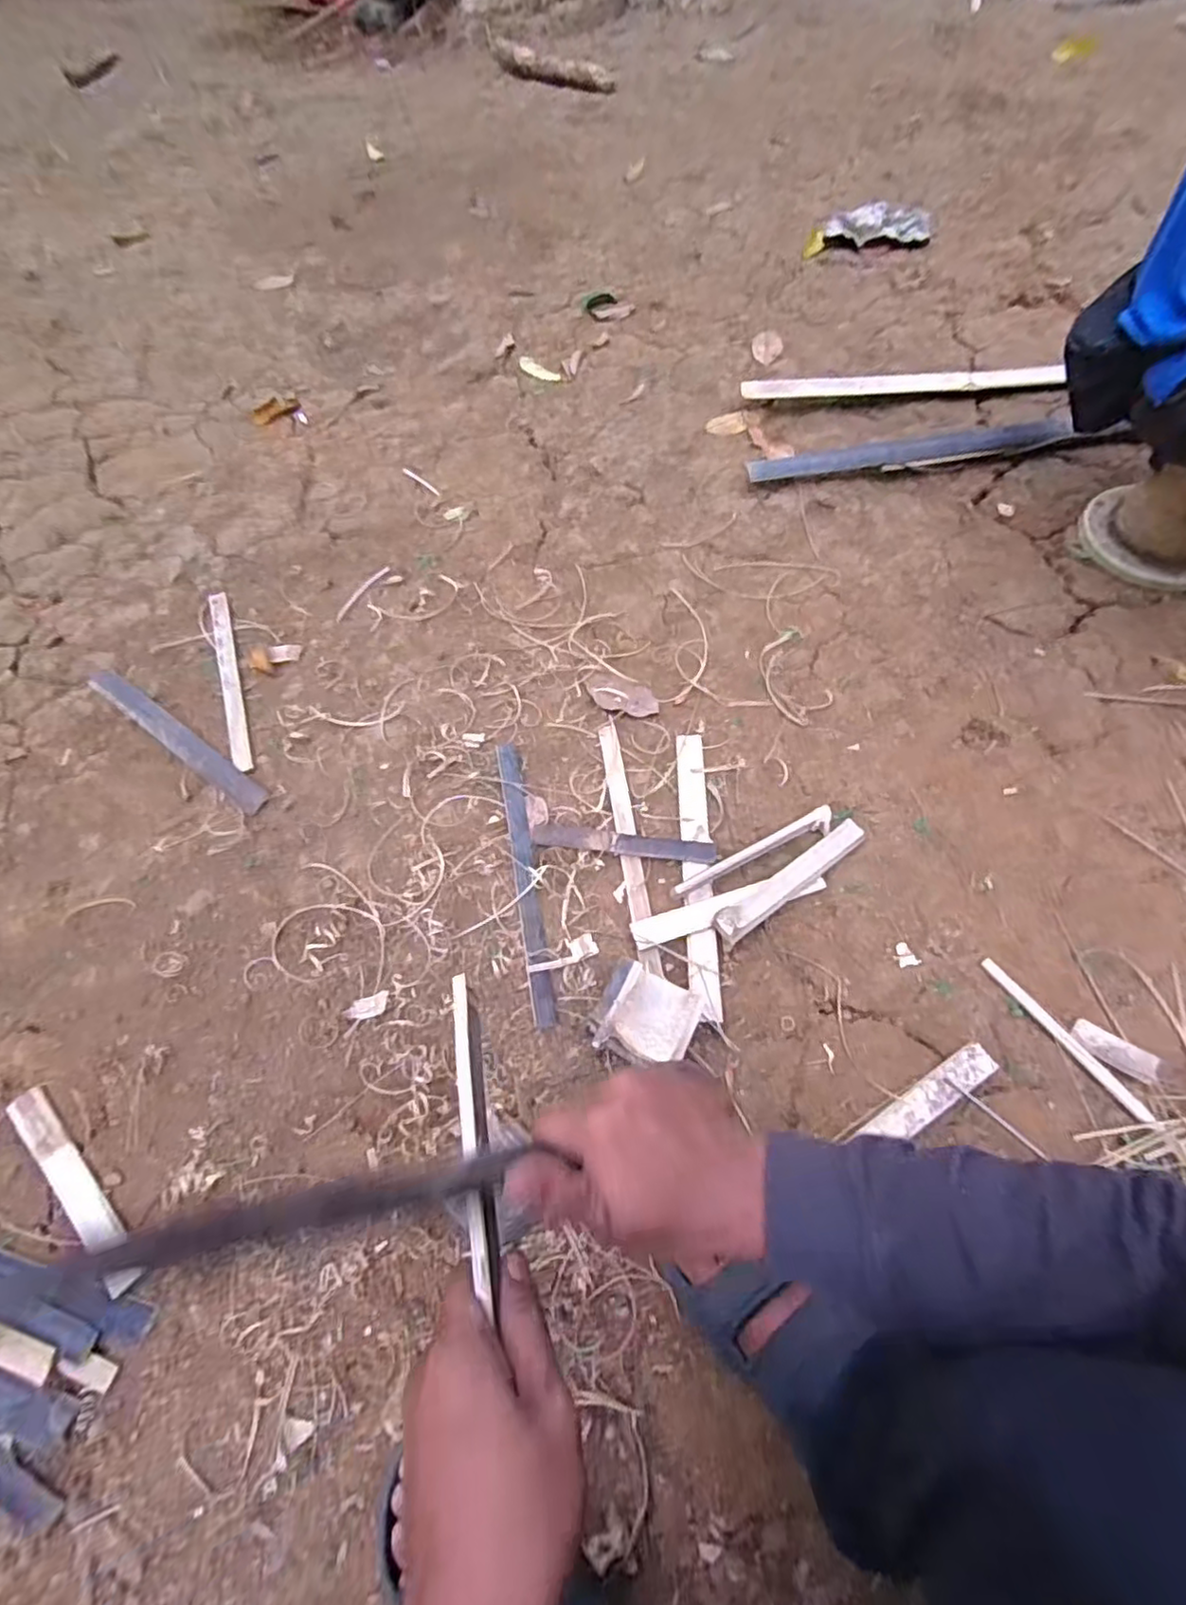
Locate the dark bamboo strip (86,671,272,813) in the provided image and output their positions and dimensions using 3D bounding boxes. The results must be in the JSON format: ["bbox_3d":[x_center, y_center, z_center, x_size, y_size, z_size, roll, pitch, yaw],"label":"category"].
[{"bbox_3d":[-0.542,-0.087,0.841,0.348,0.015,0.035,31,67,20],"label":"dark bamboo strip"}]

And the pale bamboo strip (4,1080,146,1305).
[{"bbox_3d":[-0.469,0.343,0.588,0.212,0.011,0.030,37,69,22],"label":"pale bamboo strip"}]

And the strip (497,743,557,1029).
[{"bbox_3d":[-0.078,0.074,0.741,0.025,0.010,0.349,-11,60,-2],"label":"strip"}]

